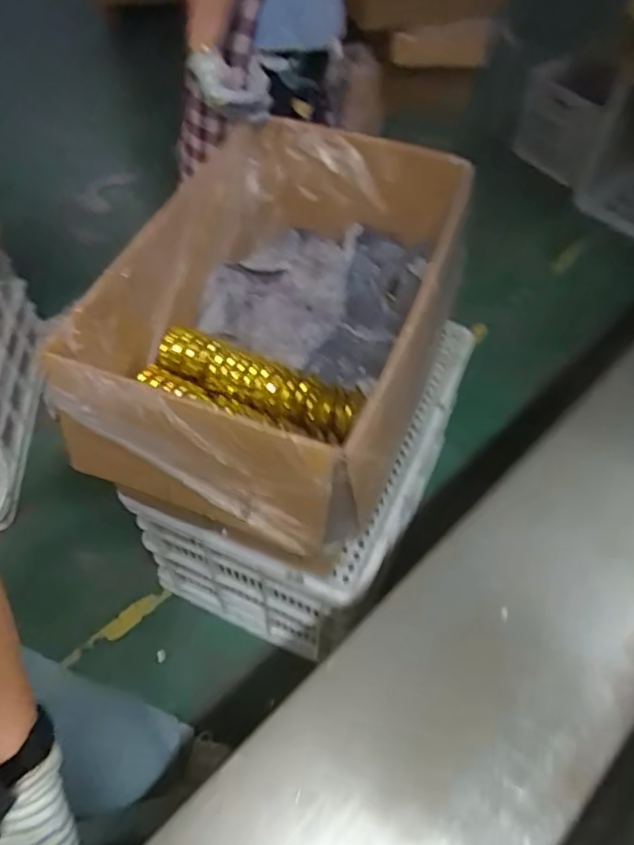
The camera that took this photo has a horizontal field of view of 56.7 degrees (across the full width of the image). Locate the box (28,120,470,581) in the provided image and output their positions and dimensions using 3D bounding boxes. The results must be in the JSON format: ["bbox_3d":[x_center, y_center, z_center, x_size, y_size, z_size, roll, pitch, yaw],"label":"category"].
[{"bbox_3d":[-0.043,-0.160,0.908,0.429,0.281,0.625,11,50,17],"label":"box"}]

